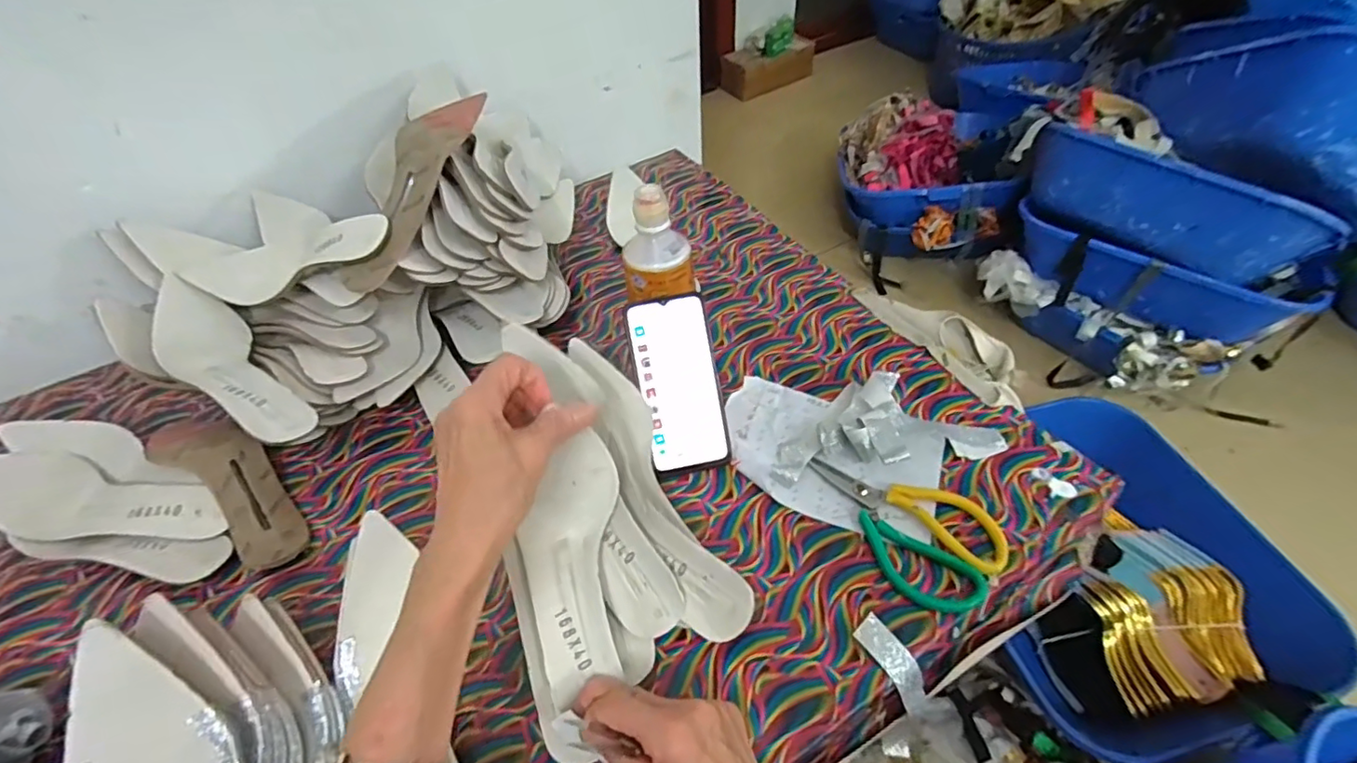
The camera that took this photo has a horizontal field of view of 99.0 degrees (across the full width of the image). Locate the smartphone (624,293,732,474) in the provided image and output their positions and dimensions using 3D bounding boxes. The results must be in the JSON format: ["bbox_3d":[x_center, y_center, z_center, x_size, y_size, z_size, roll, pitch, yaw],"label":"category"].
[{"bbox_3d":[0.001,0.003,0.527,0.073,0.007,0.157,-12,93,-7],"label":"smartphone"}]

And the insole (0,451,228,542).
[{"bbox_3d":[-0.526,0.104,0.511,0.260,0.036,0.077,8,51,11],"label":"insole"}]

